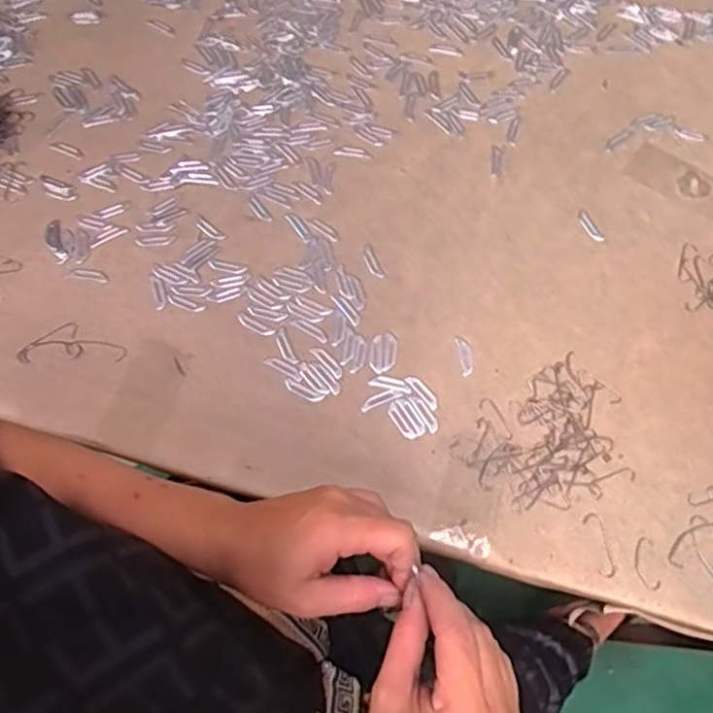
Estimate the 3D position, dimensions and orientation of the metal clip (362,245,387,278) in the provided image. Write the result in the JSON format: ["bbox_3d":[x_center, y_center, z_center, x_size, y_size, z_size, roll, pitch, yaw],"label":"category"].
[{"bbox_3d":[0.014,-0.085,0.587,0.011,0.004,0.035,-22,69,-9],"label":"metal clip"}]

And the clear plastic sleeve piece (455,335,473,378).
[{"bbox_3d":[0.092,-0.002,0.559,0.011,0.009,0.037,-6,68,-3],"label":"clear plastic sleeve piece"}]

